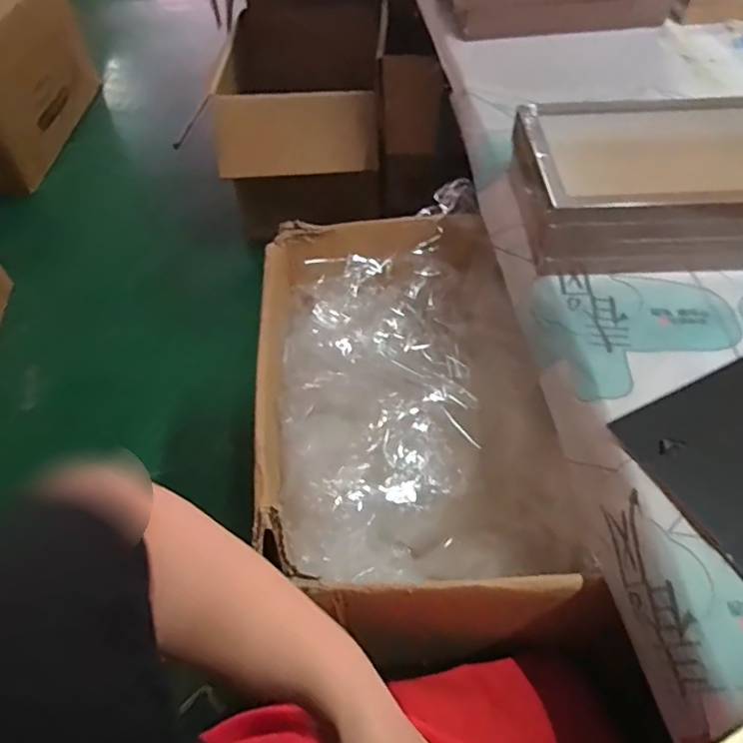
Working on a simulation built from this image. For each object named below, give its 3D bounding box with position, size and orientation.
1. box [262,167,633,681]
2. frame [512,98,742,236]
[{"bbox_3d":[0.045,0.061,0.752,0.337,0.230,0.540,-8,52,-4],"label":"box"},{"bbox_3d":[0.352,-0.225,0.640,0.363,0.053,0.197,-2,52,1],"label":"frame"}]

